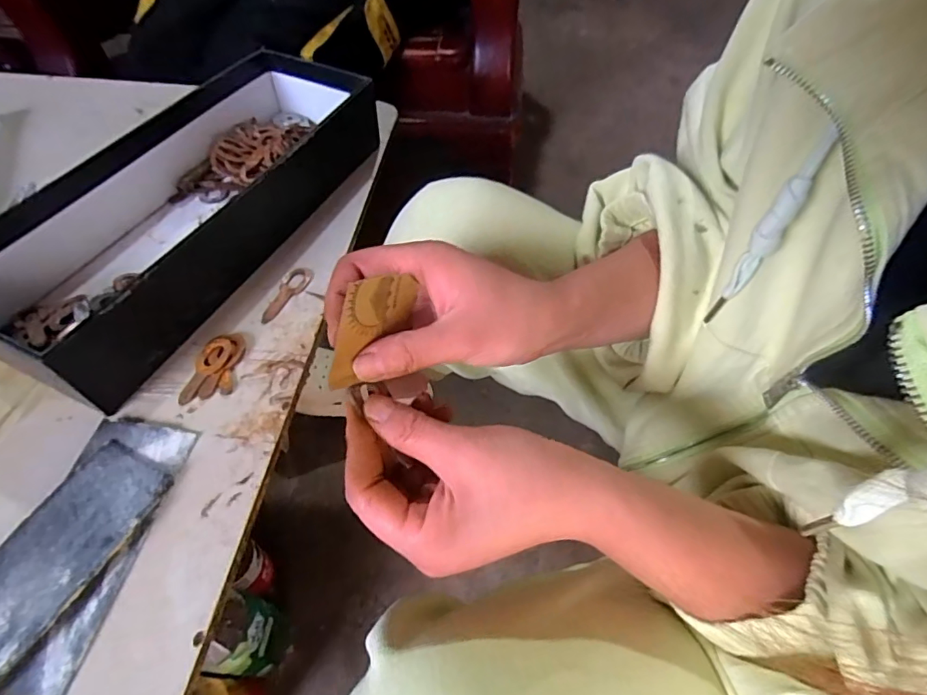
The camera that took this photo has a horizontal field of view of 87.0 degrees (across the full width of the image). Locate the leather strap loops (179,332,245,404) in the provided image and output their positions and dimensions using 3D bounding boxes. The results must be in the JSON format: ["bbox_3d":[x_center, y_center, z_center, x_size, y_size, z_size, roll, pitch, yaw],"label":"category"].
[{"bbox_3d":[-0.168,0.013,0.332,0.028,0.006,0.055,5,54,2],"label":"leather strap loops"}]

